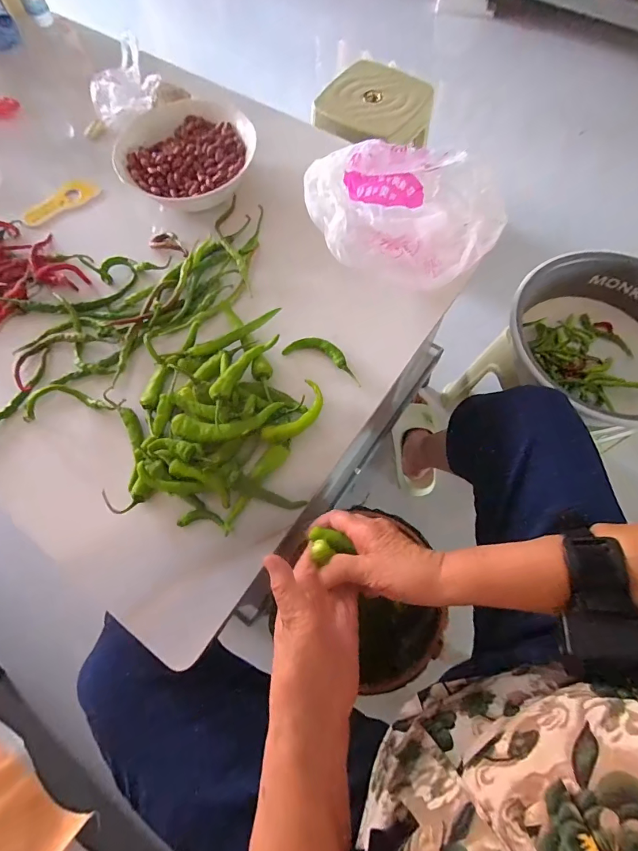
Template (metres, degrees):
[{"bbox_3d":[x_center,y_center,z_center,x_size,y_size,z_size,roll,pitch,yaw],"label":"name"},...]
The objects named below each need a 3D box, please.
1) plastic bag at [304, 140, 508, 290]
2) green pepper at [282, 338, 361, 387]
[{"bbox_3d":[0.101,-0.260,0.501,0.230,0.105,0.142,12,70,6],"label":"plastic bag"},{"bbox_3d":[0.009,-0.084,0.486,0.102,0.009,0.035,25,72,11],"label":"green pepper"}]

